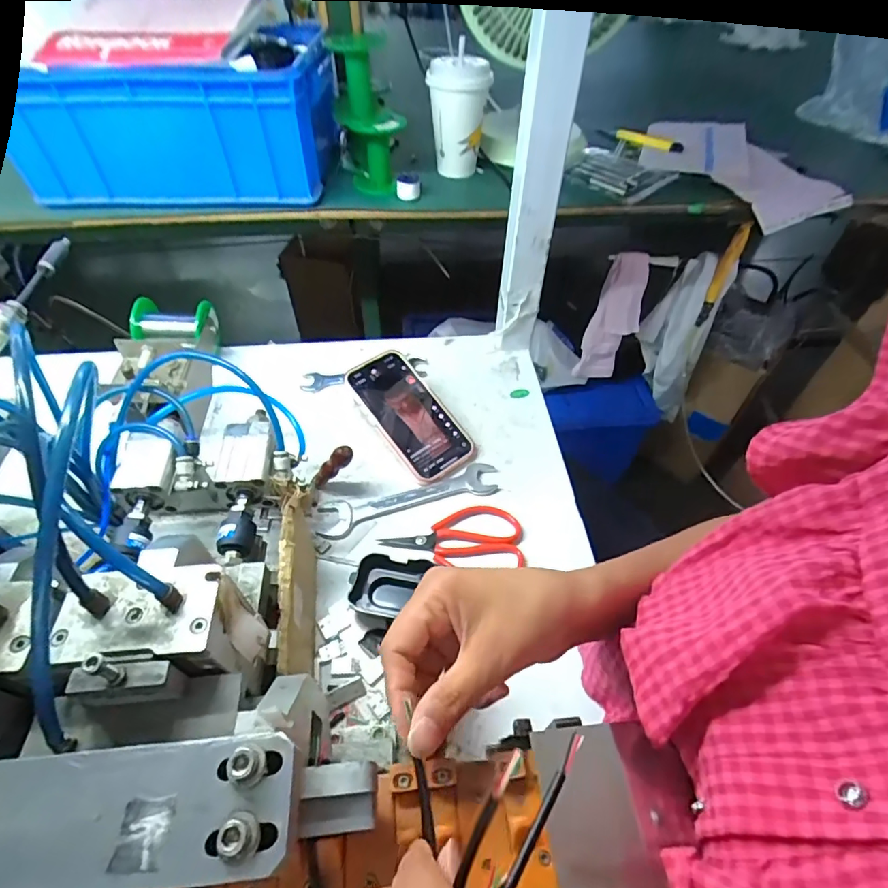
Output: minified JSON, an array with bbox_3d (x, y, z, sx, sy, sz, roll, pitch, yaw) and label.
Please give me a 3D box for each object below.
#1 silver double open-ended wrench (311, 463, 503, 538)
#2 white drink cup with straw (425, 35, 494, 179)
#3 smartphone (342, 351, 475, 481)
[{"bbox_3d":[-0.035,0.055,0.487,0.182,0.009,0.038,-13,52,-12],"label":"silver double open-ended wrench"},{"bbox_3d":[0.017,-0.397,0.606,0.072,0.133,0.071,3,50,1],"label":"white drink cup with straw"},{"bbox_3d":[-0.036,-0.033,0.521,0.074,0.007,0.151,-32,77,-25],"label":"smartphone"}]

